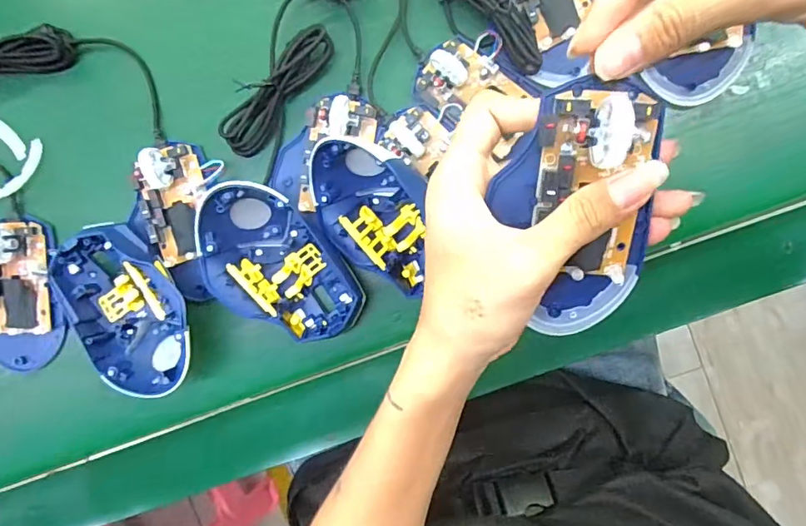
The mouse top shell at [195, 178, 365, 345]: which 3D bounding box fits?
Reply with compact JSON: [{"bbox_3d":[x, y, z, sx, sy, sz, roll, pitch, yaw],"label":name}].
[{"bbox_3d":[-0.083,0.004,0.324,0.077,0.040,0.117,-38,90,4],"label":"mouse top shell"}]

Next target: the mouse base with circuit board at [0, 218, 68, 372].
[{"bbox_3d":[-0.284,0.025,0.346,0.070,0.025,0.108,1,93,3],"label":"mouse base with circuit board"}]

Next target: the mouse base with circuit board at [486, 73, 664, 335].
[{"bbox_3d":[0.077,-0.016,0.213,0.067,0.032,0.111,-8,116,5],"label":"mouse base with circuit board"}]

